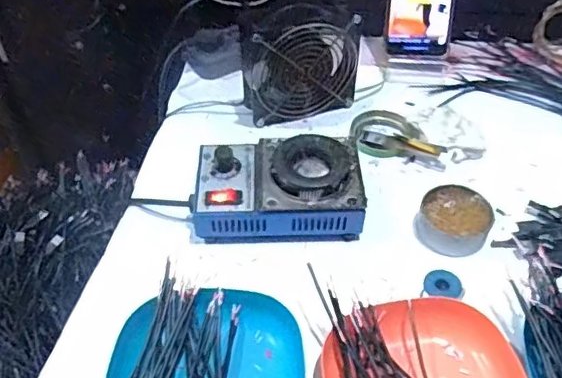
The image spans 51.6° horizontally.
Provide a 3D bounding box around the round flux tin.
[{"bbox_3d":[0.157,0.029,0.528,0.062,0.023,0.068,-1,48,1],"label":"round flux tin"}]

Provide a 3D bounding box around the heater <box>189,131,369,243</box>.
[{"bbox_3d":[-0.002,-0.004,0.535,0.152,0.060,0.096,-2,48,-1],"label":"heater"}]

